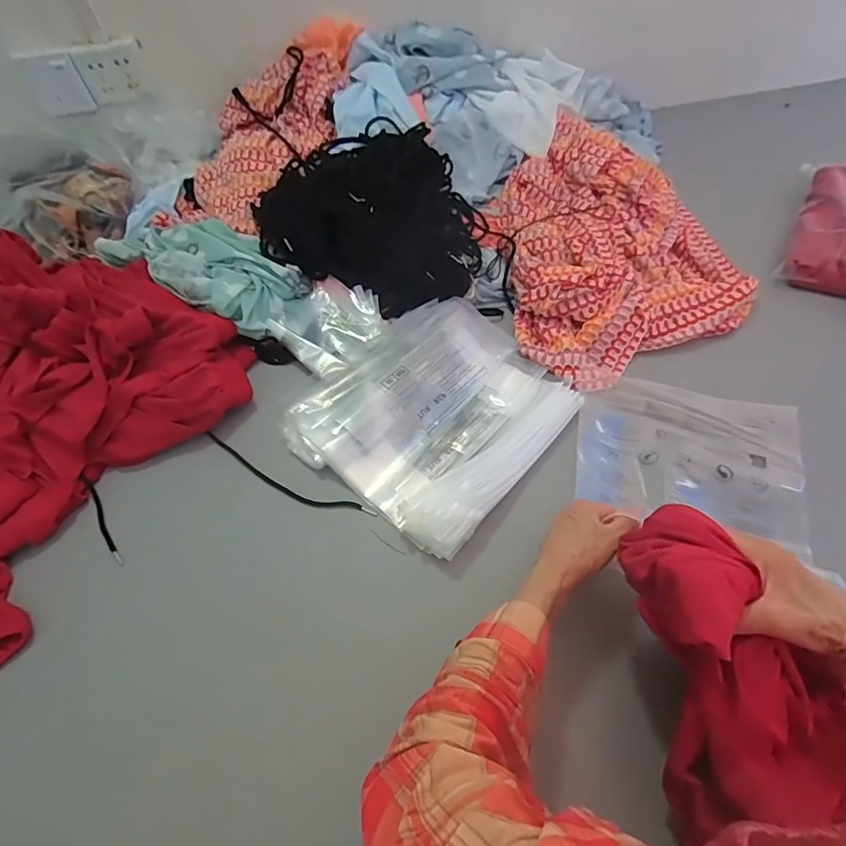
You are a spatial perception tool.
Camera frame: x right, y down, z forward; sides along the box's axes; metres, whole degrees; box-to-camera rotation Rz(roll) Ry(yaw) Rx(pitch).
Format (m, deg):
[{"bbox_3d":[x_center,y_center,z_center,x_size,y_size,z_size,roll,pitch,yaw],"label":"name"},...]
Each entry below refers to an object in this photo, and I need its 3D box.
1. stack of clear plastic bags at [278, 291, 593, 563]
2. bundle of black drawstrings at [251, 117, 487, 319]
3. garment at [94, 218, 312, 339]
[{"bbox_3d":[0.014,-0.029,0.600,0.279,0.064,0.301,35,65,24],"label":"stack of clear plastic bags"},{"bbox_3d":[-0.064,-0.338,0.735,0.330,0.136,0.280,19,60,17],"label":"bundle of black drawstrings"},{"bbox_3d":[-0.351,-0.246,0.729,0.325,0.068,0.144,24,61,19],"label":"garment"}]

